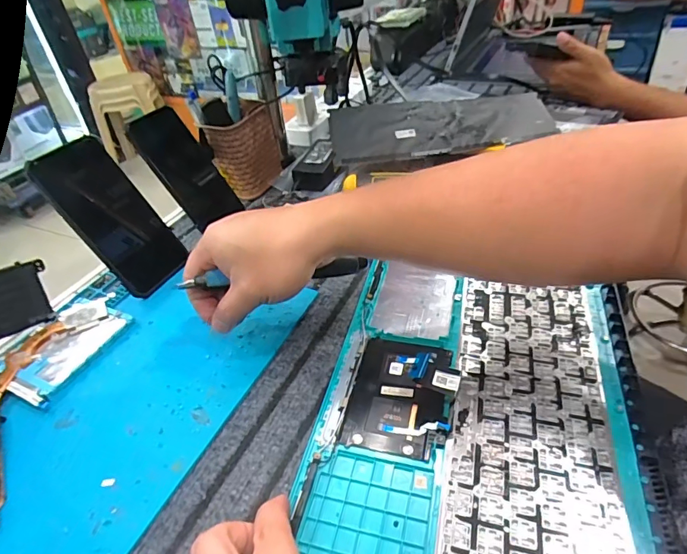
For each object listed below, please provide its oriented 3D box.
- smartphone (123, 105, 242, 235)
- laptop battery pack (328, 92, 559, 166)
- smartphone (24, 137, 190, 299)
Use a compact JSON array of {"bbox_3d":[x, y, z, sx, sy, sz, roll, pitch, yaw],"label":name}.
[{"bbox_3d":[-0.190,-0.132,0.550,0.012,0.141,0.078,-10,33,44],"label":"smartphone"},{"bbox_3d":[0.139,-0.217,0.643,0.308,0.014,0.106,-5,62,0],"label":"laptop battery pack"},{"bbox_3d":[-0.234,-0.062,0.465,0.016,0.158,0.080,-13,27,45],"label":"smartphone"}]

